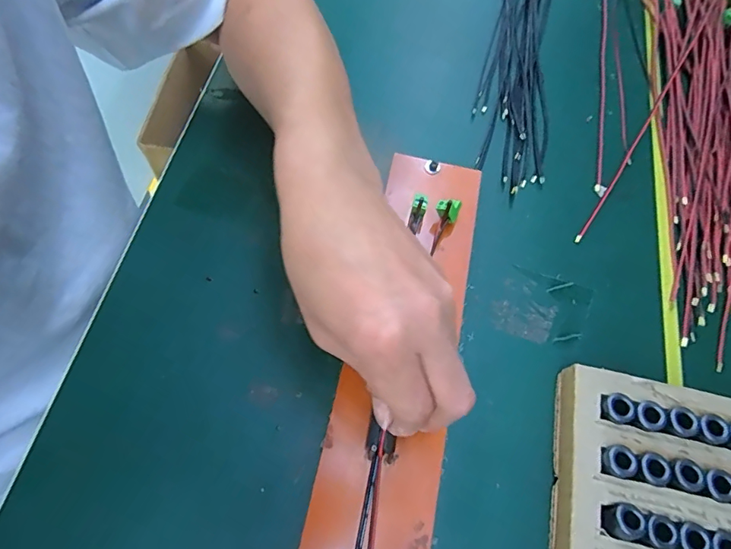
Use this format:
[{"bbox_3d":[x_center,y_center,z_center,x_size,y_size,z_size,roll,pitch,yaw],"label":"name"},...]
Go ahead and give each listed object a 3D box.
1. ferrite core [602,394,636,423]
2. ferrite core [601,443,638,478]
[{"bbox_3d":[0.152,0.080,0.286,0.016,0.010,0.017,1,65,-2],"label":"ferrite core"},{"bbox_3d":[0.145,0.107,0.273,0.018,0.007,0.018,1,65,-2],"label":"ferrite core"}]

